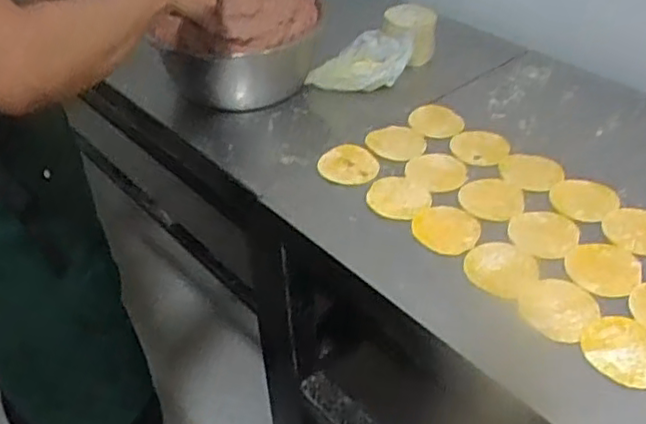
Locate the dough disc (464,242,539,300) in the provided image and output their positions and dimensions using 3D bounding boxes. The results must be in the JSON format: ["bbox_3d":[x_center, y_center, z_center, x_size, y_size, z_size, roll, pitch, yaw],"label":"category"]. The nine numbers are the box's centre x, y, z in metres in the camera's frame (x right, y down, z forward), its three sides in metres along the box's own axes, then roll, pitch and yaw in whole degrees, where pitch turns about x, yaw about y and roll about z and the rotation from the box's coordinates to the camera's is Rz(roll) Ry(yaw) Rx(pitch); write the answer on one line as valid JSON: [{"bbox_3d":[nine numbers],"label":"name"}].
[{"bbox_3d":[0.198,0.062,0.742,0.077,0.012,0.076,-1,40,1],"label":"dough disc"}]

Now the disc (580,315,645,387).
[{"bbox_3d":[0.295,0.135,0.651,0.074,0.005,0.078,-4,42,3],"label":"disc"}]

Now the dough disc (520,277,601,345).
[{"bbox_3d":[0.246,0.100,0.698,0.072,0.011,0.078,-1,40,1],"label":"dough disc"}]

